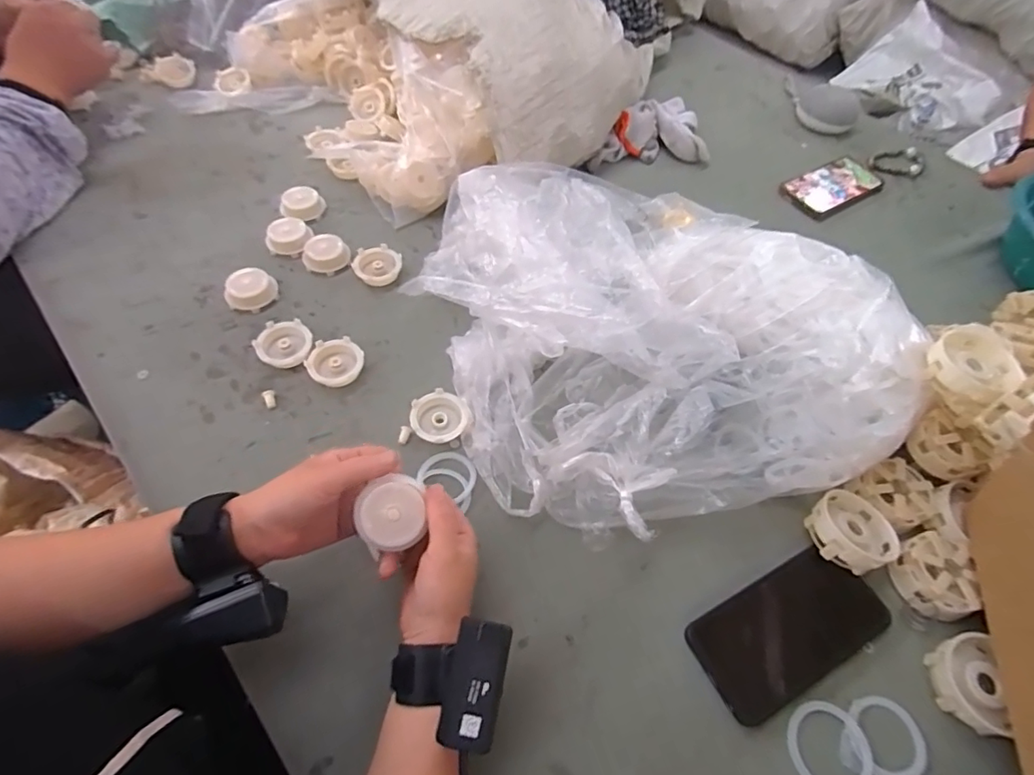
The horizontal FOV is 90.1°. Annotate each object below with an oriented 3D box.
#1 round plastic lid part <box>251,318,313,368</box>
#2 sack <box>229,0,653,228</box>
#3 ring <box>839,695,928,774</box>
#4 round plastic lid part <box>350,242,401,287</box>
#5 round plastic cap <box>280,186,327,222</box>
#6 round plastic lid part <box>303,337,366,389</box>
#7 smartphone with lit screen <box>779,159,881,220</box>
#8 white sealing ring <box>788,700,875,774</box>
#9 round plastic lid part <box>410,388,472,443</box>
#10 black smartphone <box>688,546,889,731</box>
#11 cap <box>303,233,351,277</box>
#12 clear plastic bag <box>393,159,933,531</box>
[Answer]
[{"bbox_3d":[-0.242,-0.045,0.540,0.055,0.018,0.055,1,57,-2],"label":"round plastic lid part"},{"bbox_3d":[-0.109,-0.485,0.740,0.465,0.179,0.504,-29,63,-20],"label":"sack"},{"bbox_3d":[0.271,0.259,0.382,0.057,0.006,0.057,1,57,-2],"label":"ring"},{"bbox_3d":[-0.165,-0.143,0.612,0.055,0.018,0.052,1,57,-2],"label":"round plastic lid part"},{"bbox_3d":[-0.271,-0.230,0.648,0.046,0.020,0.047,1,57,-2],"label":"round plastic cap"},{"bbox_3d":[-0.186,-0.024,0.530,0.052,0.019,0.053,1,57,-2],"label":"round plastic lid part"},{"bbox_3d":[0.475,-0.300,0.770,0.152,0.019,0.084,-24,61,-17],"label":"smartphone with lit screen"},{"bbox_3d":[0.228,0.264,0.376,0.059,0.004,0.058,1,57,-2],"label":"white sealing ring"},{"bbox_3d":[-0.075,0.030,0.504,0.054,0.018,0.051,1,57,-2],"label":"round plastic lid part"},{"bbox_3d":[0.221,0.192,0.416,0.160,0.008,0.078,-22,61,-16],"label":"black smartphone"},{"bbox_3d":[-0.225,-0.157,0.610,0.052,0.026,0.048,1,57,-2],"label":"cap"},{"bbox_3d":[0.136,-0.076,0.512,0.424,0.131,0.393,-12,58,-10],"label":"clear plastic bag"}]

